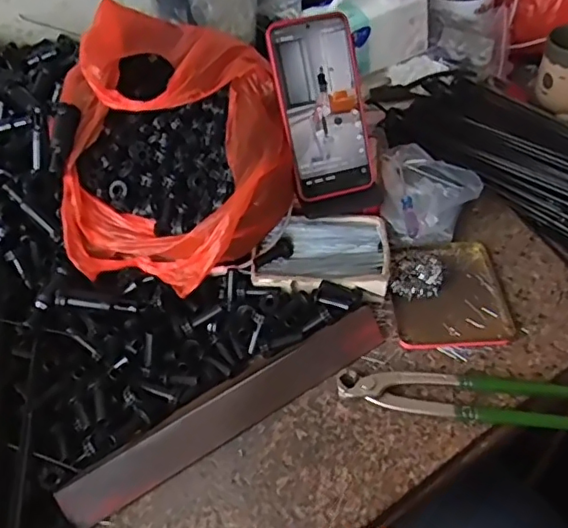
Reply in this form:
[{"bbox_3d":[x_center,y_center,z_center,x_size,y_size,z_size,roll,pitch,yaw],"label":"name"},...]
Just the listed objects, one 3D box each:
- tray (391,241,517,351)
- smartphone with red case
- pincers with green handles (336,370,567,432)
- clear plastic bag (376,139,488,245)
[{"bbox_3d":[0.153,0.022,0.526,0.102,0.019,0.121,-4,48,3],"label":"tray"},{"bbox_3d":[0.037,-0.146,0.529,0.078,0.164,0.010,-13,15,-6],"label":"smartphone with red case"},{"bbox_3d":[0.145,0.105,0.452,0.198,0.017,0.039,5,49,10],"label":"pincers with green handles"},{"bbox_3d":[0.150,-0.077,0.582,0.095,0.044,0.129,3,49,8],"label":"clear plastic bag"}]

